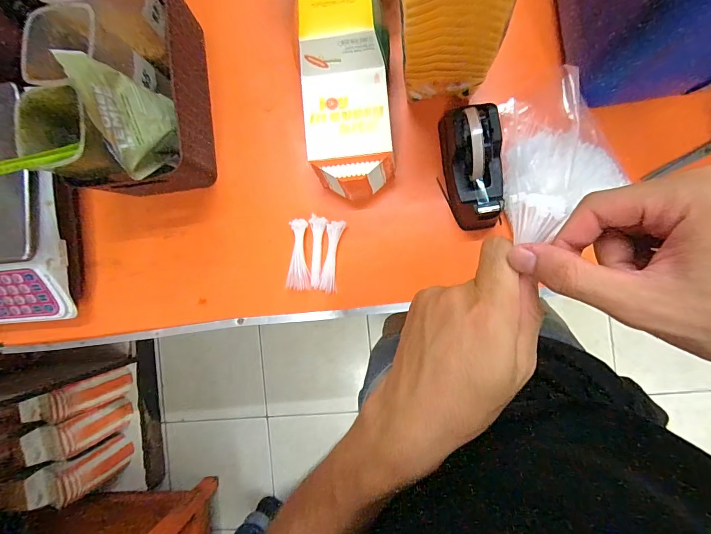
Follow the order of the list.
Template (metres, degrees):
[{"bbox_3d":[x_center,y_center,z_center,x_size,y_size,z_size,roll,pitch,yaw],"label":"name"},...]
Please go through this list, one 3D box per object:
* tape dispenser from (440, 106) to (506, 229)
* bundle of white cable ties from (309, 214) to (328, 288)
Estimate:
[{"bbox_3d":[0.154,-0.125,0.473,0.063,0.097,0.147,-10,88,6],"label":"tape dispenser"},{"bbox_3d":[-0.056,-0.021,0.534,0.024,0.010,0.102,5,90,7],"label":"bundle of white cable ties"}]

